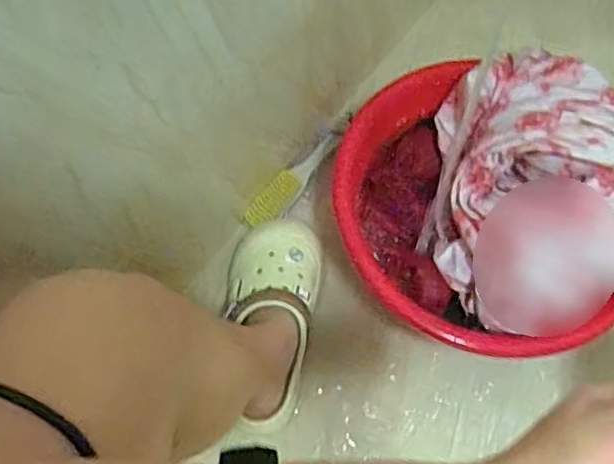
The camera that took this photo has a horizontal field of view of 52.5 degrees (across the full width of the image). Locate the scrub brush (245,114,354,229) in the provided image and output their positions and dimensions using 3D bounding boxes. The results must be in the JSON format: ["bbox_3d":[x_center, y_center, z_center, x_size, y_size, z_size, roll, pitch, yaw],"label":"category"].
[{"bbox_3d":[-0.002,-0.087,0.841,0.033,0.042,0.220,37,71,12],"label":"scrub brush"}]

